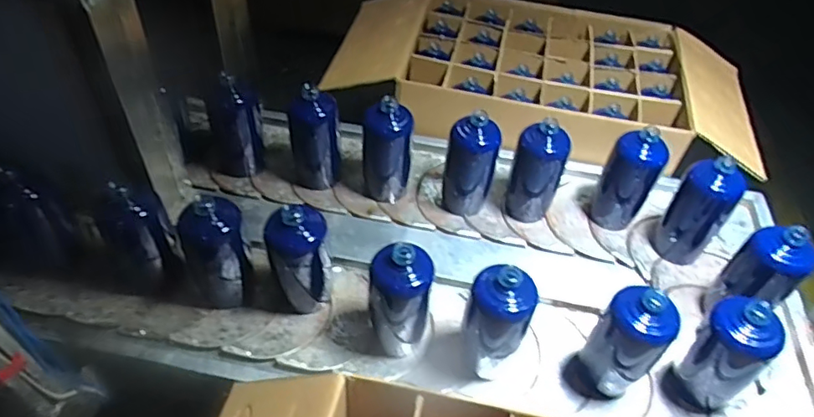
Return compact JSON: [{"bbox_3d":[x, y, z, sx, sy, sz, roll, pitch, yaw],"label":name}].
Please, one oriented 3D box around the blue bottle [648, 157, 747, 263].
[{"bbox_3d":[0.477,-0.002,0.896,0.086,0.202,0.077,35,52,25],"label":"blue bottle"}]

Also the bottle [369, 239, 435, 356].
[{"bbox_3d":[-0.005,0.116,0.719,0.074,0.178,0.065,-30,56,-30],"label":"bottle"}]

